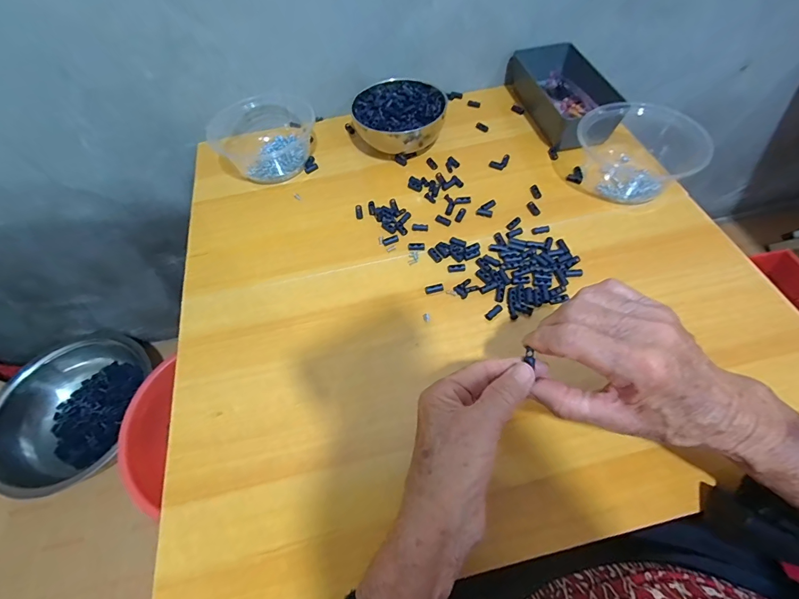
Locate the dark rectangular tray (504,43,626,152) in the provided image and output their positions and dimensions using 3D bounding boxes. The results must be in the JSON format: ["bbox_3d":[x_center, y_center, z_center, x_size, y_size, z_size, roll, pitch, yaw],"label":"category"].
[{"bbox_3d":[0.230,-0.286,0.546,0.106,0.049,0.182,-9,57,-2],"label":"dark rectangular tray"}]

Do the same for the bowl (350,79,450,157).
[{"bbox_3d":[0.001,-0.247,0.534,0.125,0.052,0.113,-10,57,-2],"label":"bowl"}]

